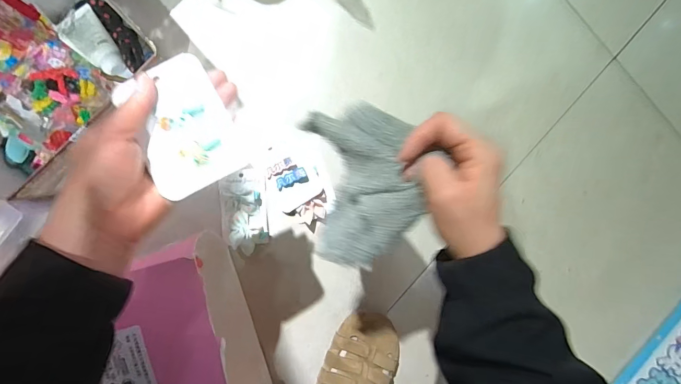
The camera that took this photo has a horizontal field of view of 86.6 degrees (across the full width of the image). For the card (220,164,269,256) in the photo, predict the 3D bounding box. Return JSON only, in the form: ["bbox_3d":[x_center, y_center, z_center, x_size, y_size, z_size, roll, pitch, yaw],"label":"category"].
[{"bbox_3d":[-0.129,0.024,0.483,0.060,0.022,0.111,-1,95,-8],"label":"card"}]

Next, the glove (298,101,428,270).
[{"bbox_3d":[0.022,-0.007,0.308,0.089,0.025,0.133,-8,87,24],"label":"glove"}]

